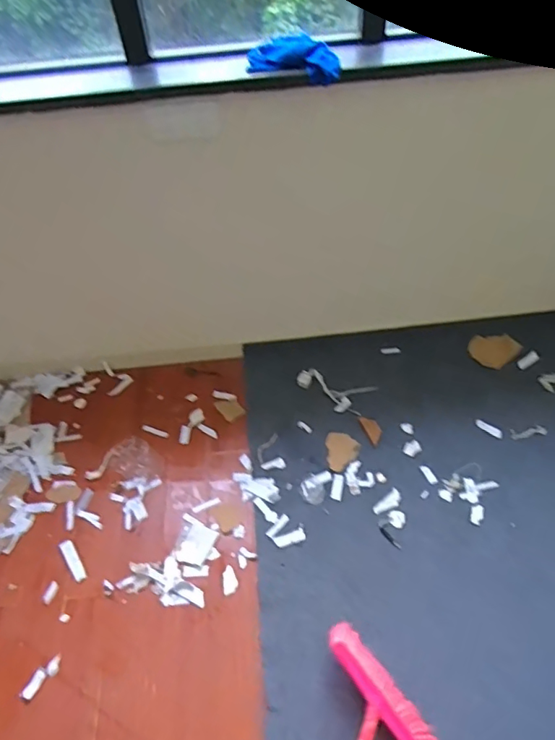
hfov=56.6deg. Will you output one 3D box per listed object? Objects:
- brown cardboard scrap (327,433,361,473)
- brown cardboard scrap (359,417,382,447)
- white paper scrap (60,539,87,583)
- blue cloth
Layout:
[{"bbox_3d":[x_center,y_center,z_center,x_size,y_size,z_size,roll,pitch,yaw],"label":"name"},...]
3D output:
[{"bbox_3d":[0.192,0.255,1.642,0.108,0.004,0.130,30,58,25],"label":"brown cardboard scrap"},{"bbox_3d":[0.310,0.194,1.672,0.049,0.005,0.117,-15,51,-9],"label":"brown cardboard scrap"},{"bbox_3d":[-0.582,0.541,1.468,0.033,0.010,0.133,-31,55,-21],"label":"white paper scrap"},{"bbox_3d":[0.044,-0.729,1.206,0.213,0.056,0.109,18,54,18],"label":"blue cloth"}]

